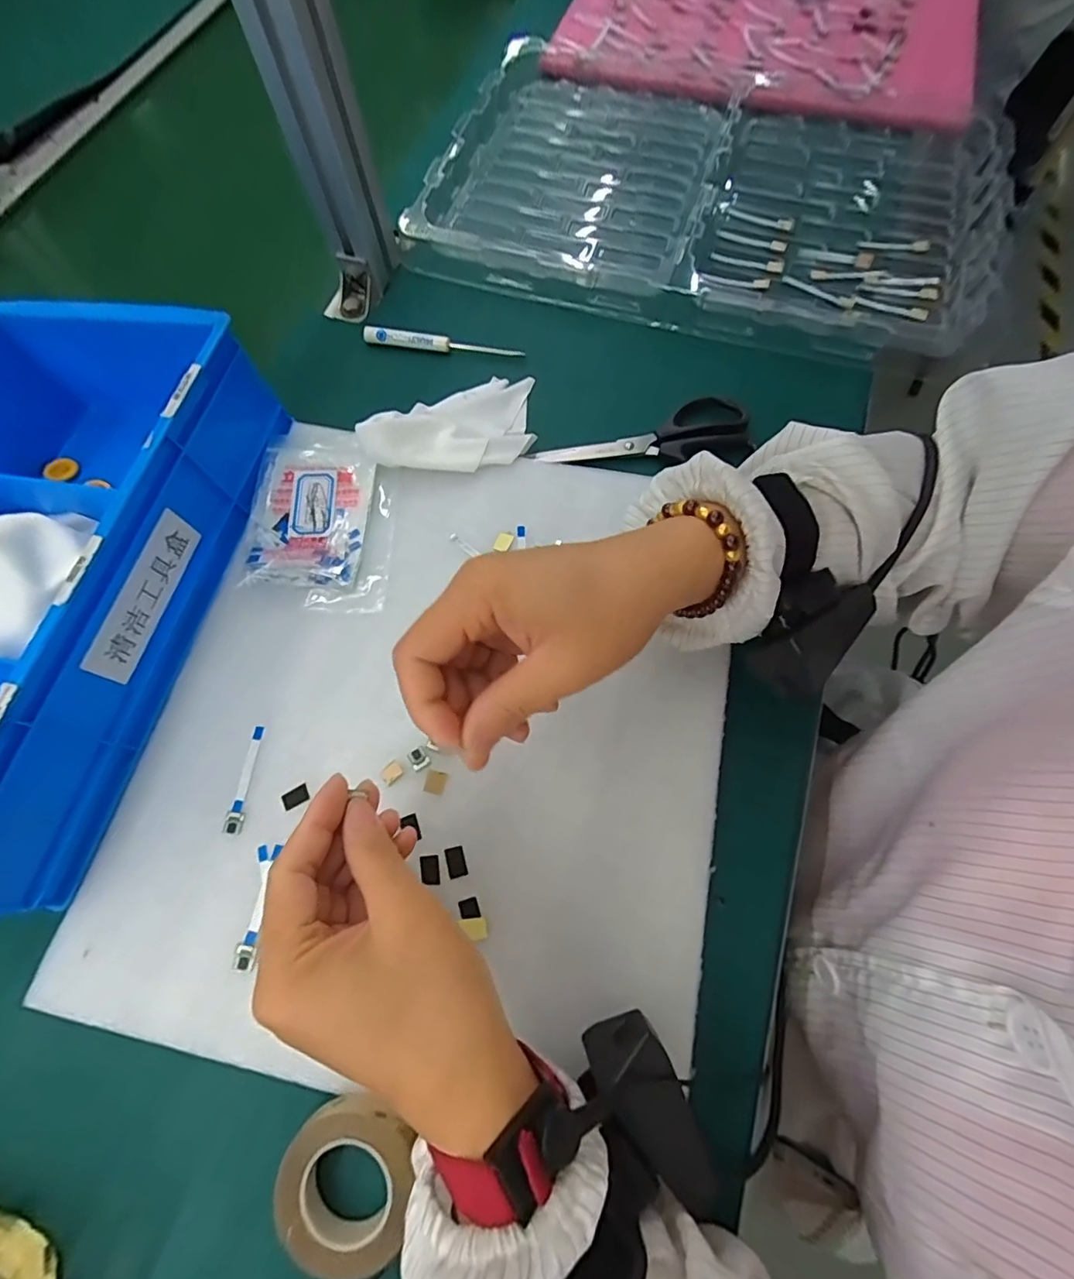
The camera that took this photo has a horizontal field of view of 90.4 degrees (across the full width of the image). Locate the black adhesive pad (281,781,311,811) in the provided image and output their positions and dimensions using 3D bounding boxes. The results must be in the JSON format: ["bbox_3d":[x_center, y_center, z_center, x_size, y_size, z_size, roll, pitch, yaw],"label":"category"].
[{"bbox_3d":[-0.137,0.089,0.303,0.016,0.004,0.011,-32,65,-9],"label":"black adhesive pad"}]

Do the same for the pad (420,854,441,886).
[{"bbox_3d":[-0.057,0.123,0.285,0.009,0.004,0.015,-10,72,-2],"label":"pad"}]

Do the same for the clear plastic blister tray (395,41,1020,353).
[{"bbox_3d":[0.143,-0.389,0.458,0.458,0.040,0.285,20,73,7],"label":"clear plastic blister tray"}]

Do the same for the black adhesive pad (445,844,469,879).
[{"bbox_3d":[-0.044,0.120,0.287,0.010,0.004,0.016,-15,72,-4],"label":"black adhesive pad"}]

